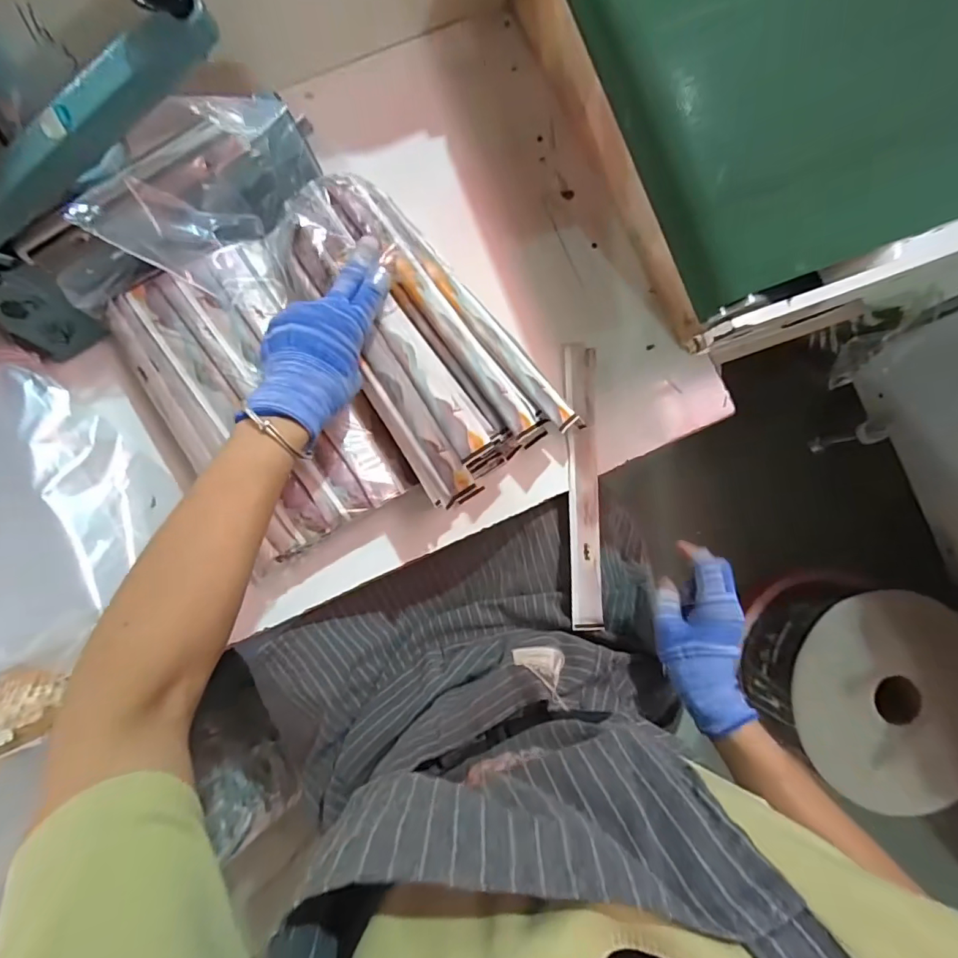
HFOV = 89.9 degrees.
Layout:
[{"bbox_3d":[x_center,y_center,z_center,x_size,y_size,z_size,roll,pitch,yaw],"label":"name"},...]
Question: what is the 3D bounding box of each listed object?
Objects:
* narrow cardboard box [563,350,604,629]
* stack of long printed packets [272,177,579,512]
[{"bbox_3d":[0.103,0.007,0.469,0.029,0.006,0.276,-1,85,-2],"label":"narrow cardboard box"},{"bbox_3d":[-0.054,-0.133,0.437,0.143,0.075,0.289,-34,90,-4],"label":"stack of long printed packets"}]

